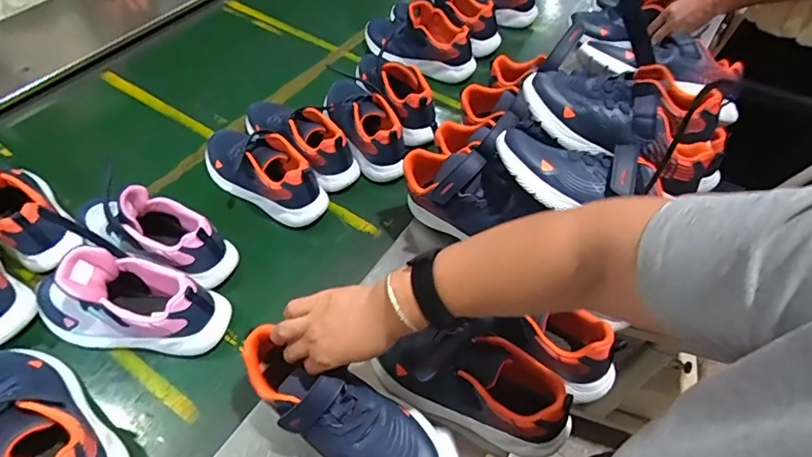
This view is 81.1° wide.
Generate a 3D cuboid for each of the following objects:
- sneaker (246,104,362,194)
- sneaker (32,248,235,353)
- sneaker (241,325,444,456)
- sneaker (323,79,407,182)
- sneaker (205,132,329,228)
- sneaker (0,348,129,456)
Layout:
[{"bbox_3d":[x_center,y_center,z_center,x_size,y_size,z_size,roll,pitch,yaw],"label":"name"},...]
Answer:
[{"bbox_3d":[-0.185,-0.163,0.814,0.248,0.085,0.089,34,61,23],"label":"sneaker"},{"bbox_3d":[-0.359,0.089,0.593,0.241,0.107,0.091,7,54,6],"label":"sneaker"},{"bbox_3d":[-0.074,0.192,0.495,0.225,0.079,0.085,31,59,12],"label":"sneaker"},{"bbox_3d":[-0.074,-0.185,0.837,0.095,0.087,0.251,-26,58,-18],"label":"sneaker"},{"bbox_3d":[-0.234,-0.102,0.758,0.240,0.085,0.091,28,58,19],"label":"sneaker"},{"bbox_3d":[-0.409,0.209,0.523,0.247,0.082,0.085,35,61,23],"label":"sneaker"}]

